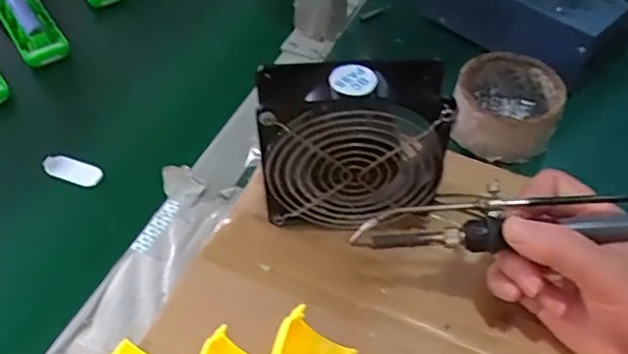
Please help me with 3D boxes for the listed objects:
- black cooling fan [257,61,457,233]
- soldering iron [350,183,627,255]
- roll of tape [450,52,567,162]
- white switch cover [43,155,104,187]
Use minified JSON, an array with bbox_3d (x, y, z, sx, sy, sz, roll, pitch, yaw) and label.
[{"bbox_3d":[0.024,-0.016,0.401,0.116,0.120,0.048,2,50,-1],"label":"black cooling fan"},{"bbox_3d":[0.128,0.025,0.344,0.206,0.022,0.027,-2,49,10],"label":"soldering iron"},{"bbox_3d":[0.158,-0.058,0.487,0.081,0.044,0.081,1,50,-1],"label":"roll of tape"},{"bbox_3d":[-0.201,-0.005,0.490,0.051,0.005,0.020,19,52,14],"label":"white switch cover"}]

